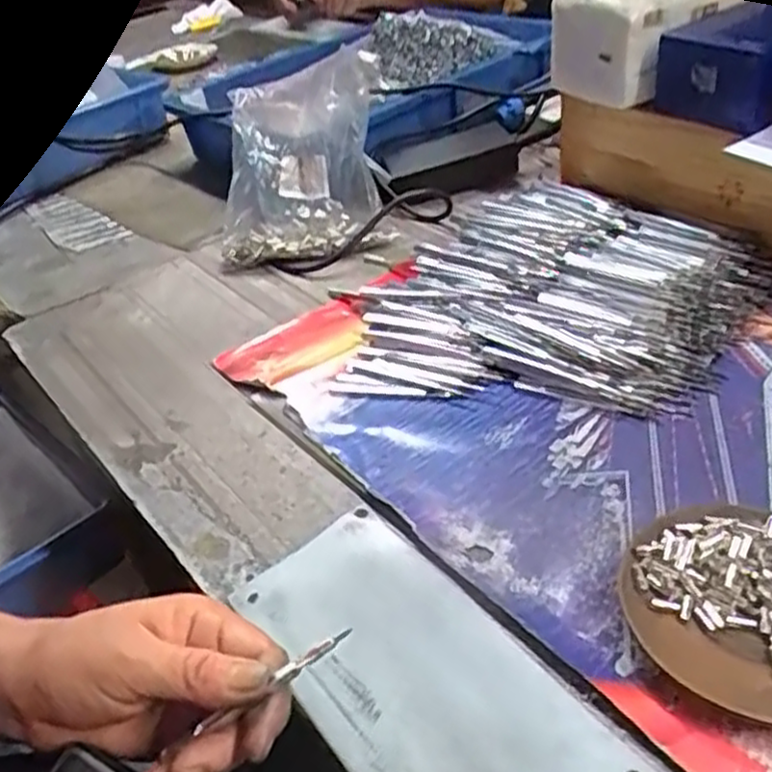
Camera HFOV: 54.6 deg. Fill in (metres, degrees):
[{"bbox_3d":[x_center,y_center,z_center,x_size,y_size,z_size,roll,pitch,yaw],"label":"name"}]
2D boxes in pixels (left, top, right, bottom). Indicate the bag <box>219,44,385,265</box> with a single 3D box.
[{"bbox_3d":[-0.078,-0.203,0.689,0.138,0.180,0.048,-3,-6,3],"label":"bag"}]

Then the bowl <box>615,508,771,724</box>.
[{"bbox_3d":[0.170,0.103,0.345,0.113,0.019,0.105,-5,38,4],"label":"bowl"}]

